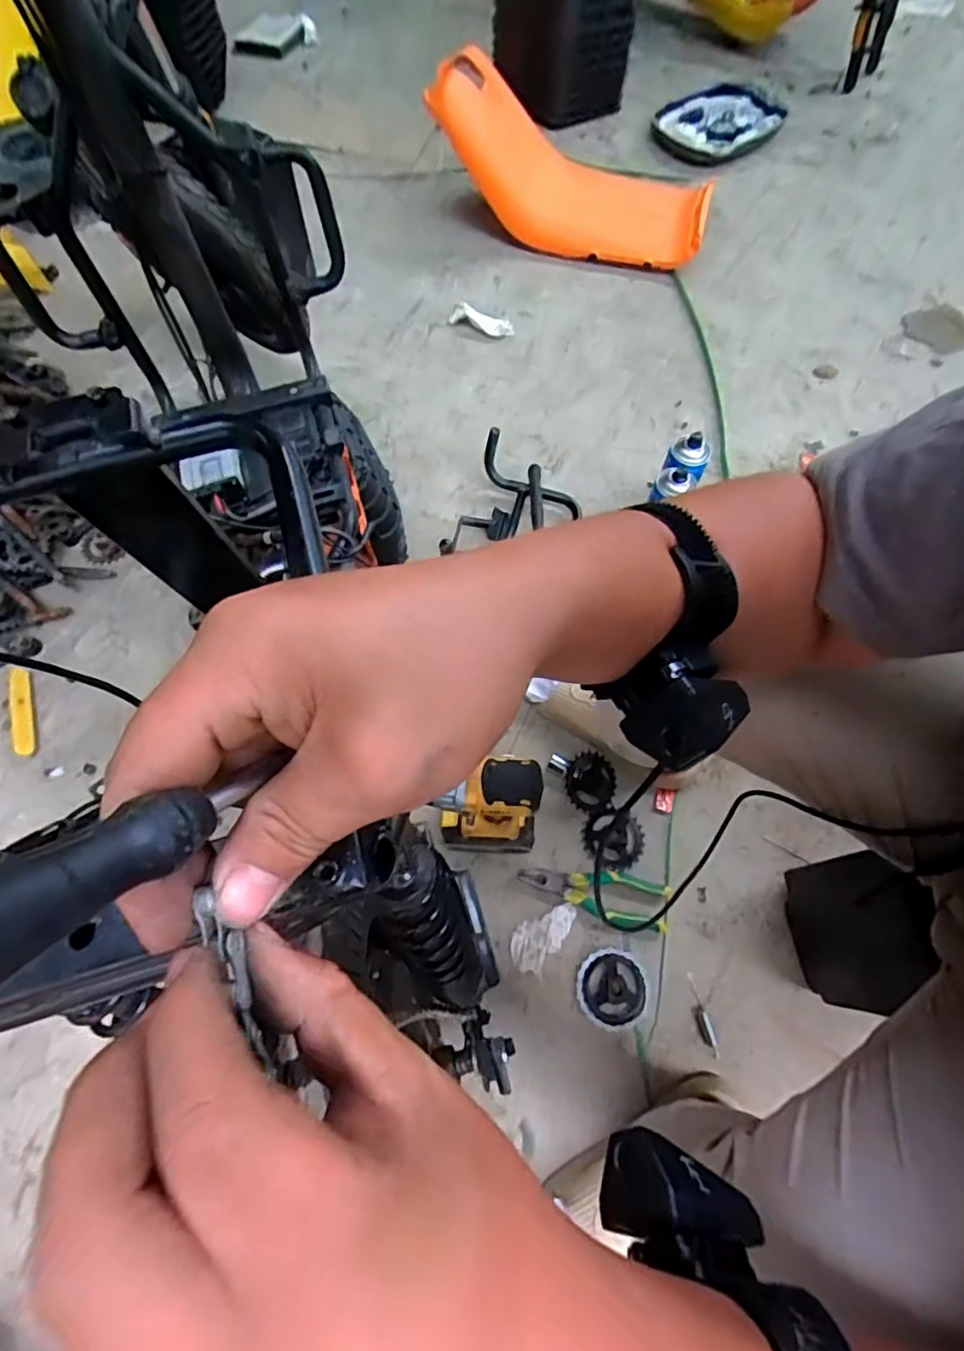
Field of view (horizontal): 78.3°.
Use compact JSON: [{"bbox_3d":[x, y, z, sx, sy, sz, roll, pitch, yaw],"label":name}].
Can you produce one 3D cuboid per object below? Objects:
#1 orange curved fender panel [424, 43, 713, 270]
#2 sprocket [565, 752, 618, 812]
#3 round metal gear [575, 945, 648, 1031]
[{"bbox_3d":[0.144,-0.908,1.090,0.549,0.183,0.196,0,64,-31],"label":"orange curved fender panel"},{"bbox_3d":[0.153,0.151,0.832,0.070,0.006,0.080,27,89,1],"label":"sprocket"},{"bbox_3d":[0.162,0.389,0.737,0.086,0.011,0.086,1,67,-3],"label":"round metal gear"}]

